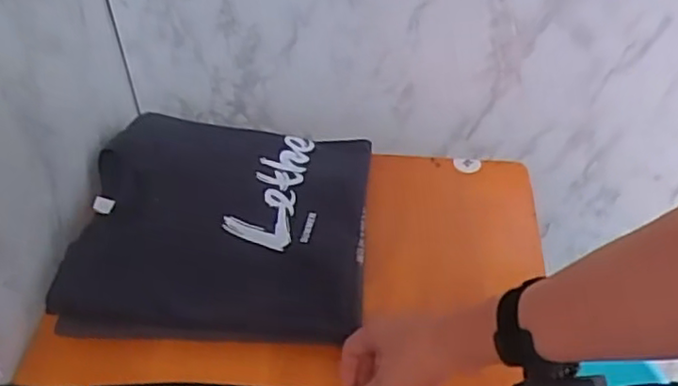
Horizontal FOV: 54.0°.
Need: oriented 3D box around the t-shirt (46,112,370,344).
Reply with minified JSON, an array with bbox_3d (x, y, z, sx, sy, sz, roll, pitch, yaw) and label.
[{"bbox_3d":[-0.141,0.028,0.831,0.349,0.068,0.327,3,47,2],"label":"t-shirt"}]

